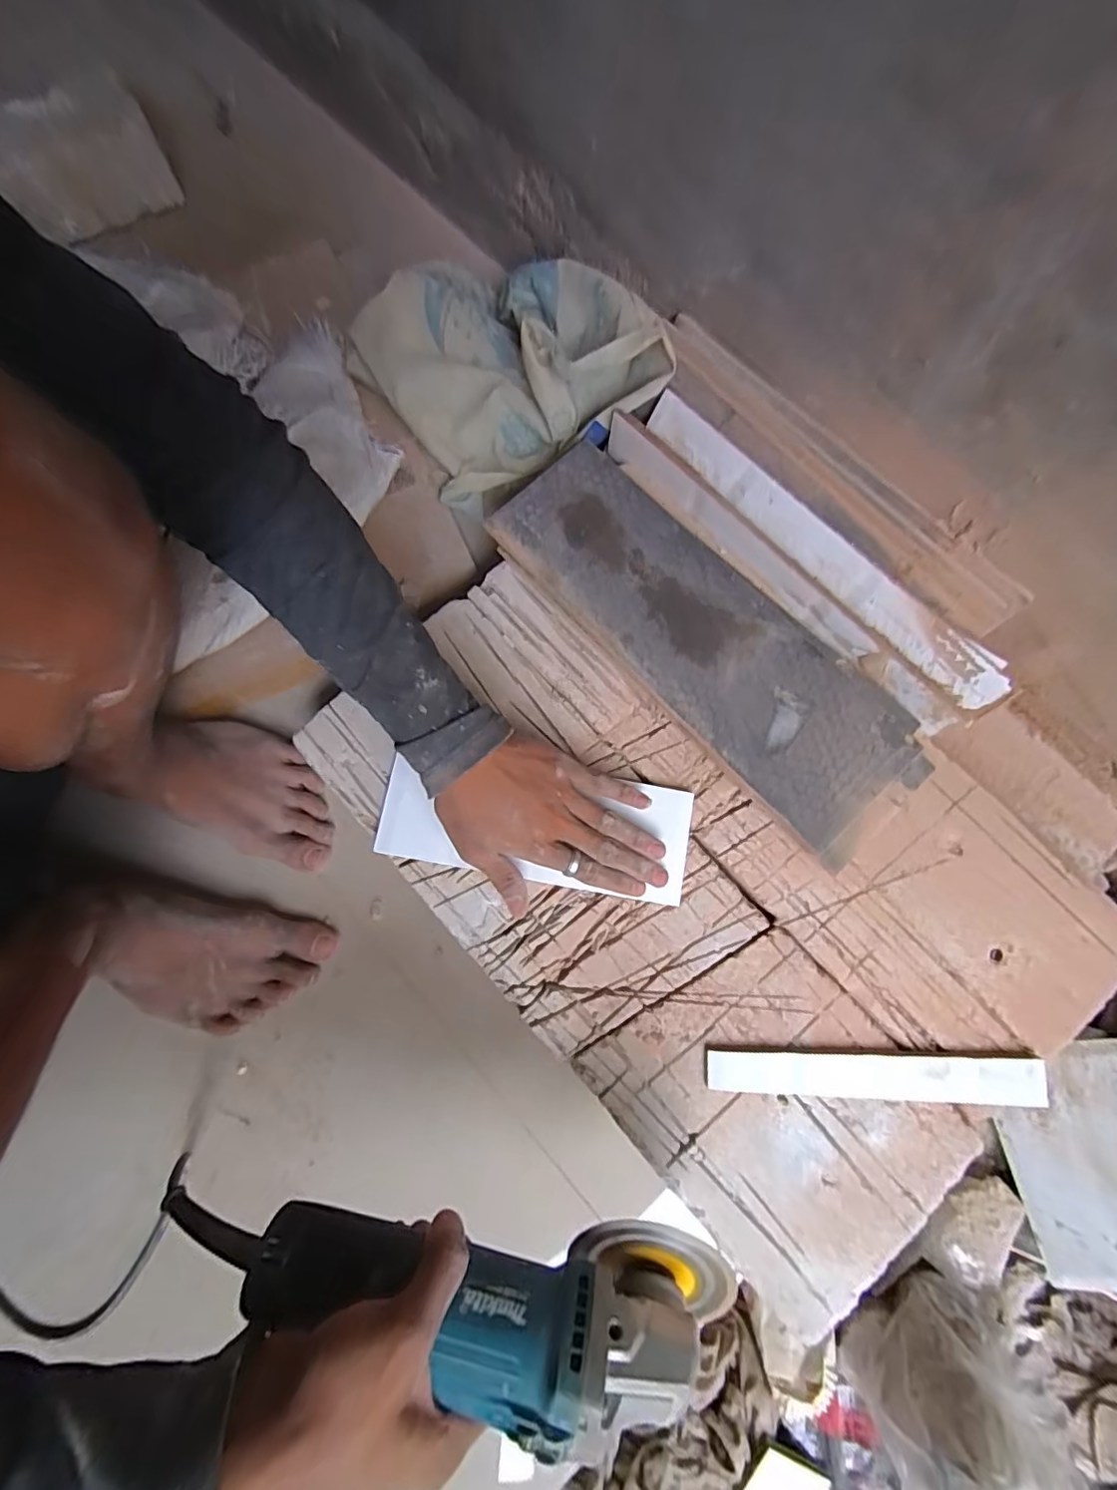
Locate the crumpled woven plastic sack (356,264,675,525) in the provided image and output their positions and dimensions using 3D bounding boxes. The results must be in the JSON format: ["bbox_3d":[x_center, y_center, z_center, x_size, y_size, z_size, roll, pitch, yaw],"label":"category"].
[{"bbox_3d":[-0.063,-0.391,0.557,0.237,0.112,0.272,-29,80,-5],"label":"crumpled woven plastic sack"}]

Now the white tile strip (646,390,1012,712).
[{"bbox_3d":[0.227,-0.177,0.502,0.394,0.043,0.014,45,45,11],"label":"white tile strip"}]

